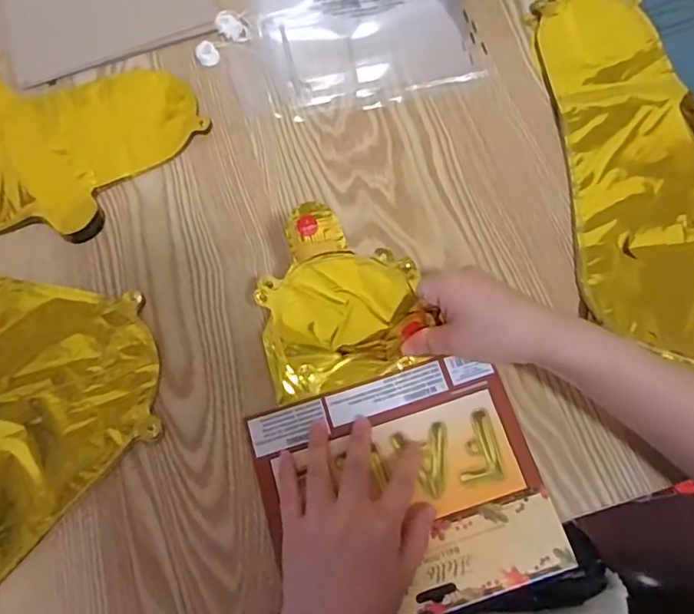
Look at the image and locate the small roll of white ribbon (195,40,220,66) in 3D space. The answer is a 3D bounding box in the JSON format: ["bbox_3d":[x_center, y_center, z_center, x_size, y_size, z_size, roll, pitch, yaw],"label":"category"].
[{"bbox_3d":[-0.133,-0.242,0.531,0.021,0.010,0.022,0,69,1],"label":"small roll of white ribbon"}]

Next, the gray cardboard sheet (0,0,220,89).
[{"bbox_3d":[-0.244,-0.316,0.557,0.191,0.012,0.178,-21,70,-7],"label":"gray cardboard sheet"}]

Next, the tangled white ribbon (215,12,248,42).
[{"bbox_3d":[-0.111,-0.270,0.539,0.021,0.009,0.035,-42,74,-14],"label":"tangled white ribbon"}]

